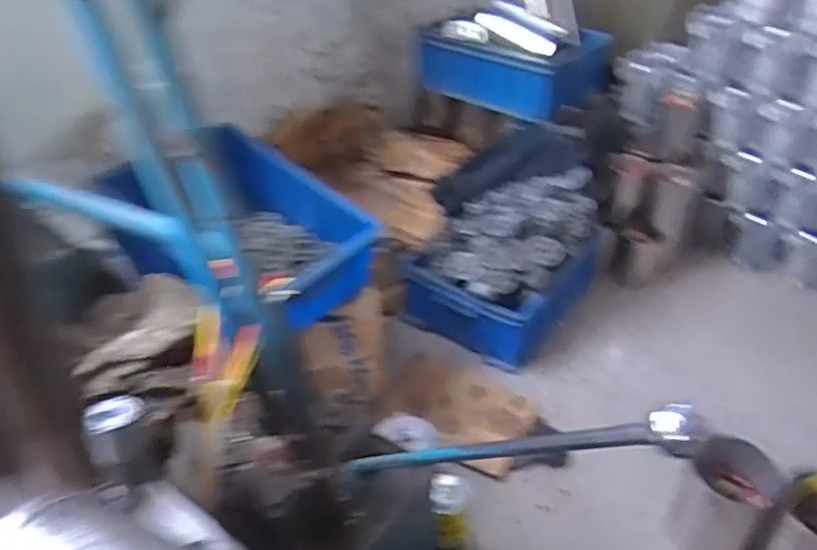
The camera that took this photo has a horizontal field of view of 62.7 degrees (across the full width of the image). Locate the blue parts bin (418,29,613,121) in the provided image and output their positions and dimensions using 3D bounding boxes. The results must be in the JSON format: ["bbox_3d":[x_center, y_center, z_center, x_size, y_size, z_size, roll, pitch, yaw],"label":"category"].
[{"bbox_3d":[0.266,-0.535,1.713,0.386,0.173,0.327,24,42,30],"label":"blue parts bin"}]

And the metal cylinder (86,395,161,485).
[{"bbox_3d":[-0.251,0.147,0.583,0.045,0.073,0.042,-23,41,-29],"label":"metal cylinder"}]

